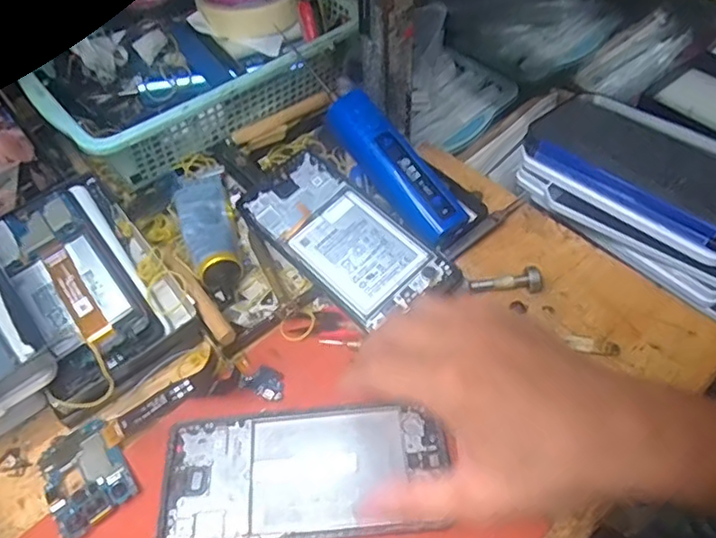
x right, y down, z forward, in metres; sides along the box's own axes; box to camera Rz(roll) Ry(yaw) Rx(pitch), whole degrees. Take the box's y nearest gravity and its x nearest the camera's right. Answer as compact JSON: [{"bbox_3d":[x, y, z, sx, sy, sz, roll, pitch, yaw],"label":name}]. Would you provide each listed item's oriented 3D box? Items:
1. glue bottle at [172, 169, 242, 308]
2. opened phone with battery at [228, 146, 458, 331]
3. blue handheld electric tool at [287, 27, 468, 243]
[{"bbox_3d":[-0.113,-0.033,0.449,0.039,0.025,0.131,-15,54,-8],"label":"glue bottle"},{"bbox_3d":[-0.012,-0.023,0.424,0.074,0.006,0.153,-43,67,-13],"label":"opened phone with battery"},{"bbox_3d":[0.012,-0.095,0.446,0.031,0.029,0.181,-34,78,-23],"label":"blue handheld electric tool"}]

